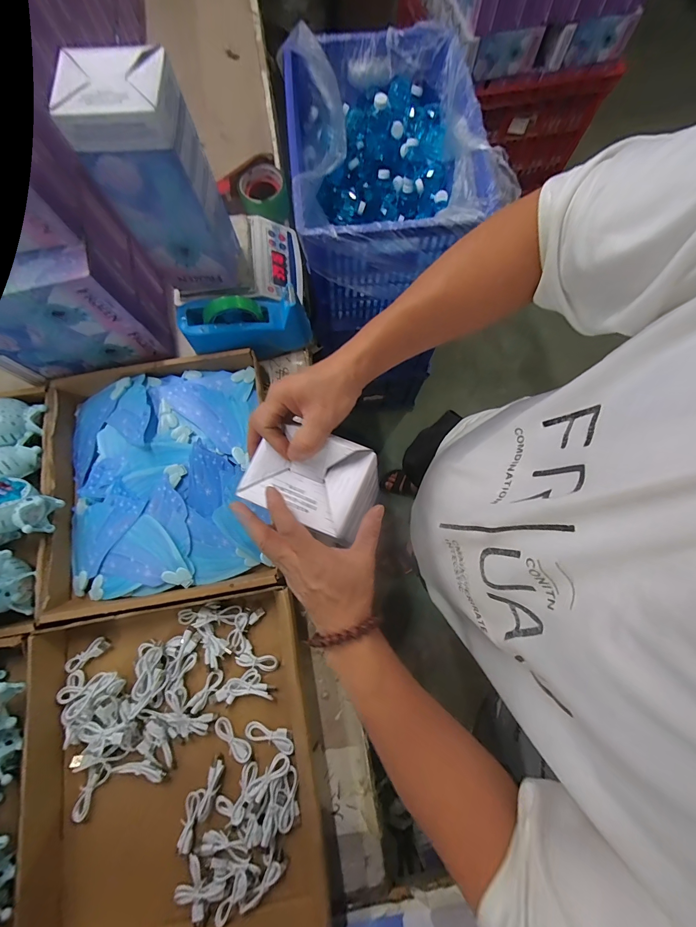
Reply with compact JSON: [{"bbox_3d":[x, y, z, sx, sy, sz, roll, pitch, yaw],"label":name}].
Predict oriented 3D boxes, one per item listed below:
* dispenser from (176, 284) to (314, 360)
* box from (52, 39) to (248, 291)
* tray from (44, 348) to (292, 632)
[{"bbox_3d":[-0.169,-0.238,0.589,0.206,0.100,0.078,-14,76,-3],"label":"dispenser"},{"bbox_3d":[-0.238,-0.361,0.478,0.121,0.256,0.087,-2,76,0],"label":"box"},{"bbox_3d":[-0.298,0.013,0.556,0.356,0.067,0.394,-9,76,-2],"label":"tray"}]

